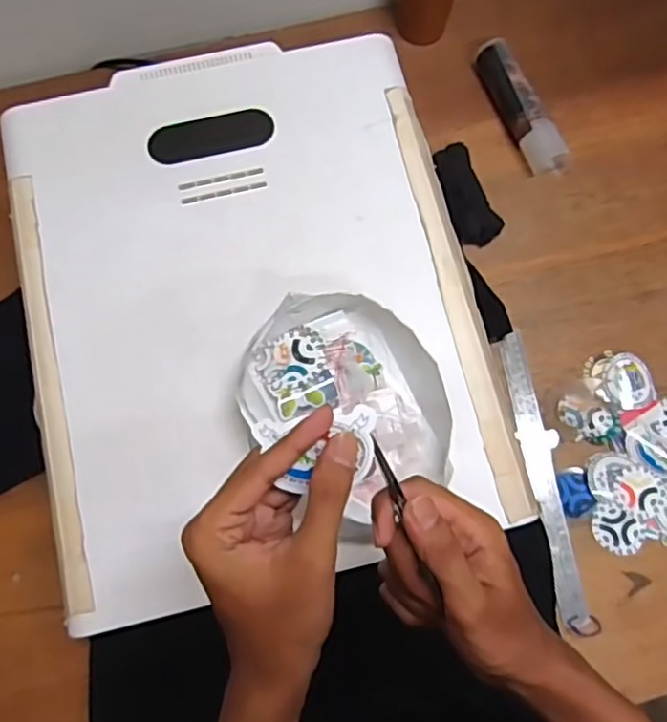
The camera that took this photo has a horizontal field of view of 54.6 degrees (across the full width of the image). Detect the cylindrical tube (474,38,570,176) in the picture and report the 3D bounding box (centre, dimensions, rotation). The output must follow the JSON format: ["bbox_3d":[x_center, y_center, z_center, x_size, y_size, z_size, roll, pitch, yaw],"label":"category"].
[{"bbox_3d":[0.232,-0.322,0.813,0.046,0.048,0.186,-25,76,-7],"label":"cylindrical tube"}]

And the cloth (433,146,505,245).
[{"bbox_3d":[0.158,-0.200,0.782,0.054,0.030,0.123,-18,75,-5],"label":"cloth"}]

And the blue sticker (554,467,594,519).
[{"bbox_3d":[0.264,0.142,0.704,0.036,0.004,0.050,-9,74,-3],"label":"blue sticker"}]

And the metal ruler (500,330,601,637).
[{"bbox_3d":[0.230,0.127,0.709,0.034,0.009,0.323,-13,75,6],"label":"metal ruler"}]

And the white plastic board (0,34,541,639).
[{"bbox_3d":[-0.077,-0.064,0.595,0.400,0.023,0.500,-14,77,-3],"label":"white plastic board"}]

